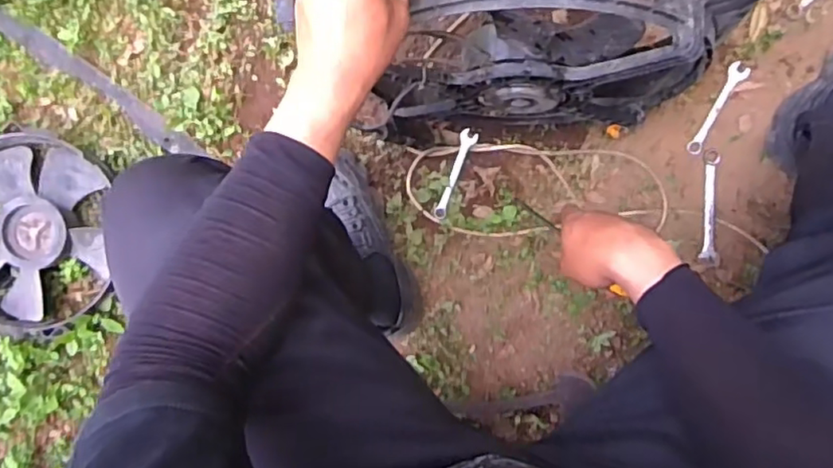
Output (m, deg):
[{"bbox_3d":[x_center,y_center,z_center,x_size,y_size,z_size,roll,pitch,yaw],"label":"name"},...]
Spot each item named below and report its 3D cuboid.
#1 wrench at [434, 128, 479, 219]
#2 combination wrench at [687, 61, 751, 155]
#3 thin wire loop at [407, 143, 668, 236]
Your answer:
[{"bbox_3d":[0.057,-0.091,0.924,0.025,0.011,0.139,22,96,7],"label":"wrench"},{"bbox_3d":[0.446,-0.184,0.903,0.026,0.008,0.147,28,97,6],"label":"combination wrench"},{"bbox_3d":[0.180,-0.066,0.912,0.381,0.027,0.137,0,93,9],"label":"thin wire loop"}]

